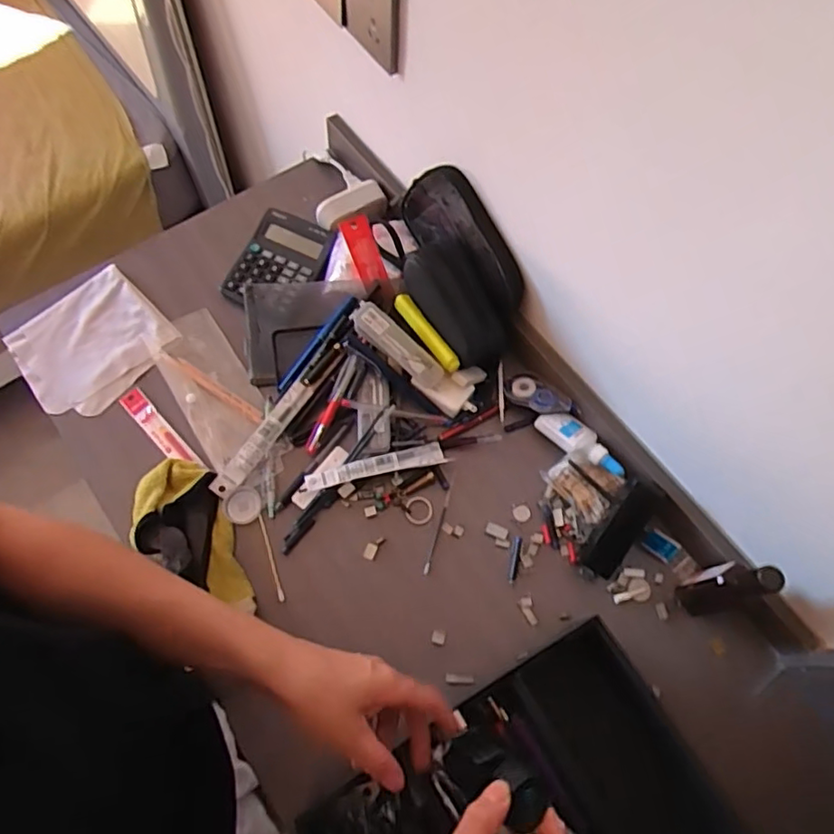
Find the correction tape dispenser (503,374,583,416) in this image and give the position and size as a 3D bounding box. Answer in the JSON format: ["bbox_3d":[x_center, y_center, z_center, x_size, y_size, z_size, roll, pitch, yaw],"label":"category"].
[{"bbox_3d":[0.145,-0.023,0.698,0.087,0.017,0.038,33,70,11],"label":"correction tape dispenser"}]

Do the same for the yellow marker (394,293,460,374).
[{"bbox_3d":[0.010,-0.097,0.689,0.023,0.022,0.107,-32,72,-14],"label":"yellow marker"}]

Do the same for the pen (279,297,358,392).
[{"bbox_3d":[-0.117,-0.086,0.702,0.016,0.009,0.136,41,92,17],"label":"pen"}]

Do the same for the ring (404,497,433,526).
[{"bbox_3d":[0.002,0.102,0.657,0.030,0.004,0.031,1,68,-2],"label":"ring"}]

